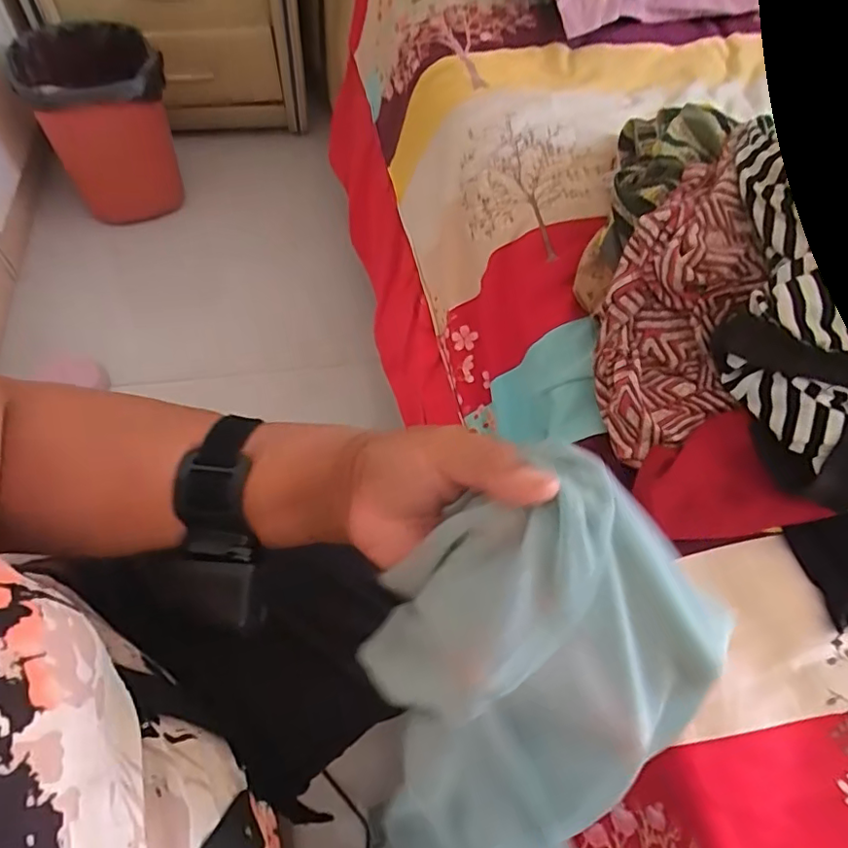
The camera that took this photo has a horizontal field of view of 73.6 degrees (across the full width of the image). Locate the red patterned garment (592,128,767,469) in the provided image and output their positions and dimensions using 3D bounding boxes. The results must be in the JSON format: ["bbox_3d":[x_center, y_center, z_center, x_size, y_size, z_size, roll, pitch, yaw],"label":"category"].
[{"bbox_3d":[0.189,-0.085,0.423,0.097,0.045,0.228,13,98,5],"label":"red patterned garment"}]

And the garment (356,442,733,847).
[{"bbox_3d":[0.036,0.178,0.226,0.121,0.312,0.142,5,19,0],"label":"garment"}]

